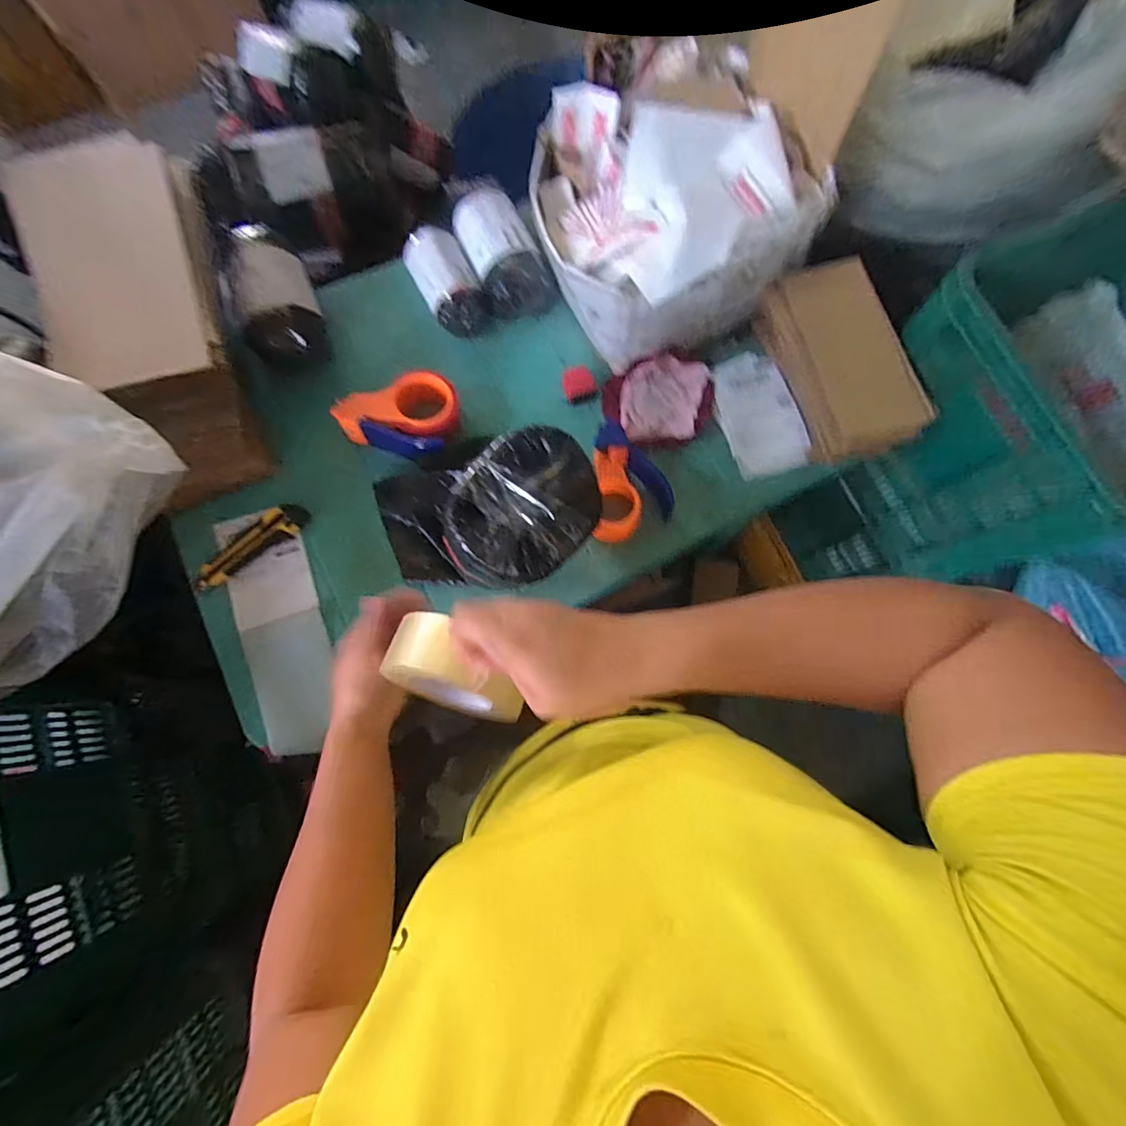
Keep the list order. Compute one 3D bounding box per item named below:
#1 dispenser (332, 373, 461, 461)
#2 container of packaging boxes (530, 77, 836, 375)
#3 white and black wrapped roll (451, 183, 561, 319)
[{"bbox_3d":[-0.223,-0.210,0.673,0.149,0.059,0.124,17,77,3],"label":"dispenser"},{"bbox_3d":[0.149,-0.483,0.666,0.353,0.153,0.303,-22,78,-6],"label":"container of packaging boxes"},{"bbox_3d":[-0.086,-0.449,0.702,0.093,0.084,0.157,-27,79,-7],"label":"white and black wrapped roll"}]

